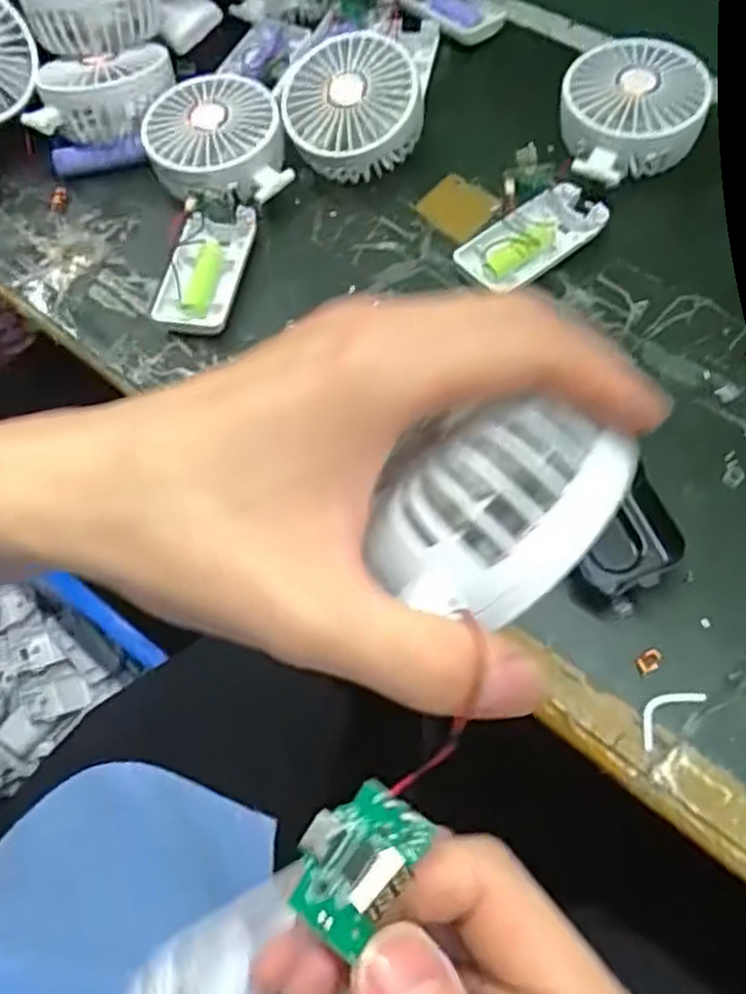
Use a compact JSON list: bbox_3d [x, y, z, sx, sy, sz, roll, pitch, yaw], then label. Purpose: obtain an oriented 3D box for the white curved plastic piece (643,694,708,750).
[{"bbox_3d":[0.131,0.096,0.345,0.035,0.004,0.015,-36,66,-14],"label":"white curved plastic piece"}]

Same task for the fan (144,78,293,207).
[{"bbox_3d":[-0.100,-0.224,0.502,0.084,0.050,0.089,-13,62,-3],"label":"fan"}]

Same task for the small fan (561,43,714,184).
[{"bbox_3d":[0.158,-0.234,0.474,0.082,0.045,0.090,-3,62,2],"label":"small fan"}]

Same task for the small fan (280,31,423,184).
[{"bbox_3d":[-0.012,-0.247,0.491,0.084,0.039,0.080,-8,84,13],"label":"small fan"}]

